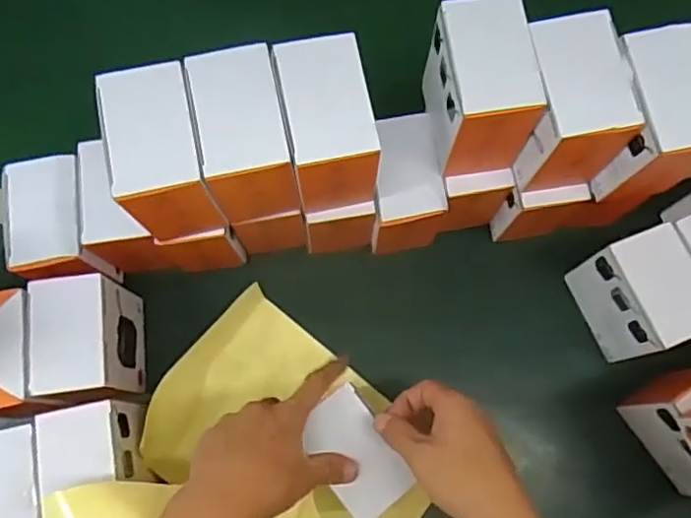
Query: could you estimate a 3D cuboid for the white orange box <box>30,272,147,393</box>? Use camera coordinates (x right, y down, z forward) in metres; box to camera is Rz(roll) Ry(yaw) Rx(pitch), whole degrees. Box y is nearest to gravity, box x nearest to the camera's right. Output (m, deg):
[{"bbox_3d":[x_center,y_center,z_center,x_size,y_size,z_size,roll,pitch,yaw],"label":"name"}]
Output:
[{"bbox_3d":[-0.233,0.076,0.574,0.071,0.110,0.102,-8,75,-2],"label":"white orange box"}]

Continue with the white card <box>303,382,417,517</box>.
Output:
[{"bbox_3d":[0.008,0.155,0.499,0.054,0.007,0.097,-30,77,-7],"label":"white card"}]

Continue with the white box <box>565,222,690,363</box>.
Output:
[{"bbox_3d":[0.274,0.039,0.587,0.072,0.128,0.104,-20,76,-5],"label":"white box"}]

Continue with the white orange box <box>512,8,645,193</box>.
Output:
[{"bbox_3d":[0.177,-0.120,0.509,0.066,0.111,0.102,-13,75,-3],"label":"white orange box"}]

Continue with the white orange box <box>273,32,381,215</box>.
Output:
[{"bbox_3d":[-0.013,-0.102,0.501,0.064,0.105,0.101,-11,75,-3],"label":"white orange box"}]

